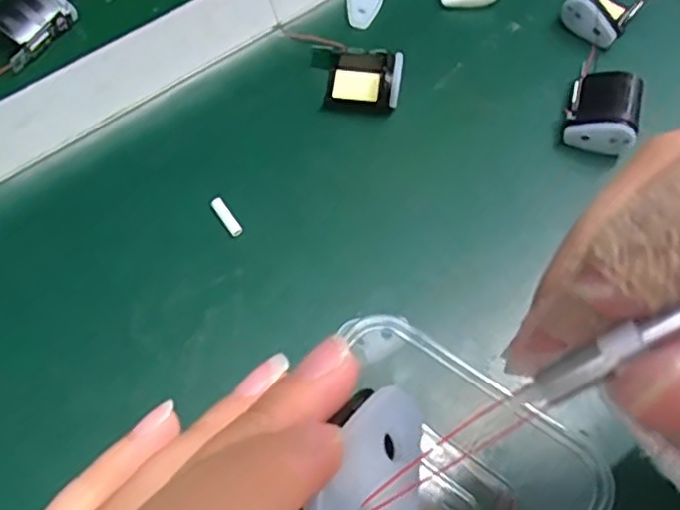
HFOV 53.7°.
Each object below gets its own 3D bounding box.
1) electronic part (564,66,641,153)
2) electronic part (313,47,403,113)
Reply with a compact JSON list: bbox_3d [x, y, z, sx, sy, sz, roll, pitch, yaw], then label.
[{"bbox_3d":[0.143,-0.079,0.367,0.034,0.028,0.042,17,65,7],"label":"electronic part"},{"bbox_3d":[0.009,-0.101,0.378,0.050,0.017,0.033,8,64,3],"label":"electronic part"}]

